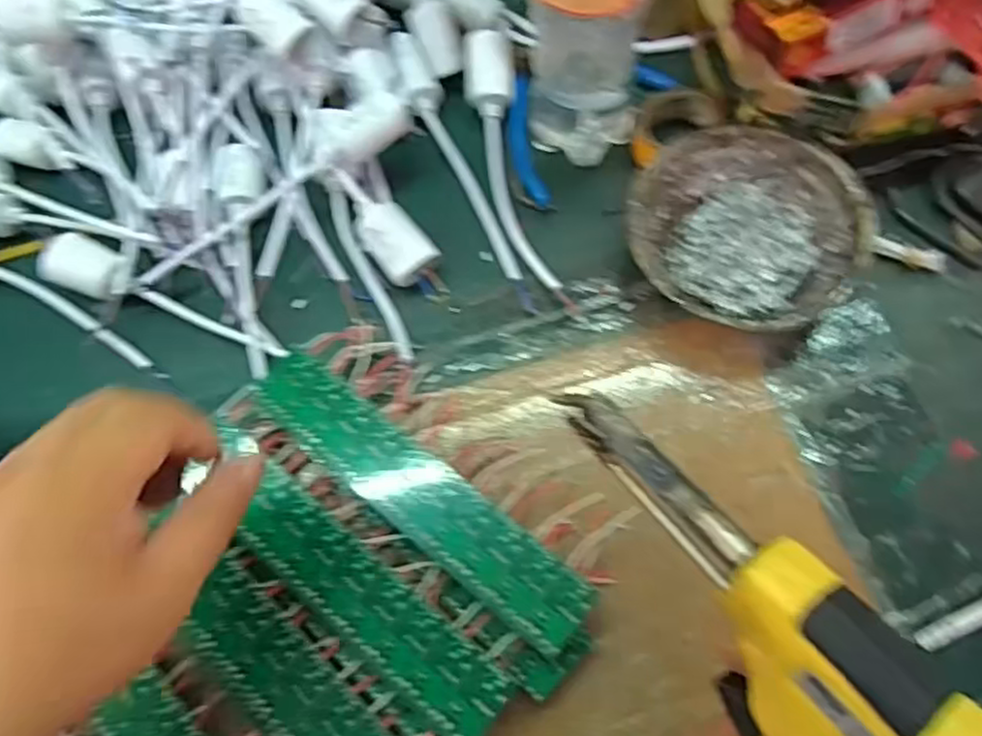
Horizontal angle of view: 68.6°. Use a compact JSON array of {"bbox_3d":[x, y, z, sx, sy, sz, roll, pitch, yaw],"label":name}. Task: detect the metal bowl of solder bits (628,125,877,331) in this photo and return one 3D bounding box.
[{"bbox_3d":[0.141,-0.077,0.406,0.127,0.036,0.115,4,68,6],"label":"metal bowl of solder bits"}]

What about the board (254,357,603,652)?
[{"bbox_3d":[-0.037,0.061,0.356,0.197,0.008,0.035,37,72,17],"label":"board"}]

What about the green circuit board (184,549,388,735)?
[{"bbox_3d":[-0.089,0.150,0.328,0.137,0.006,0.037,42,80,18],"label":"green circuit board"}]

